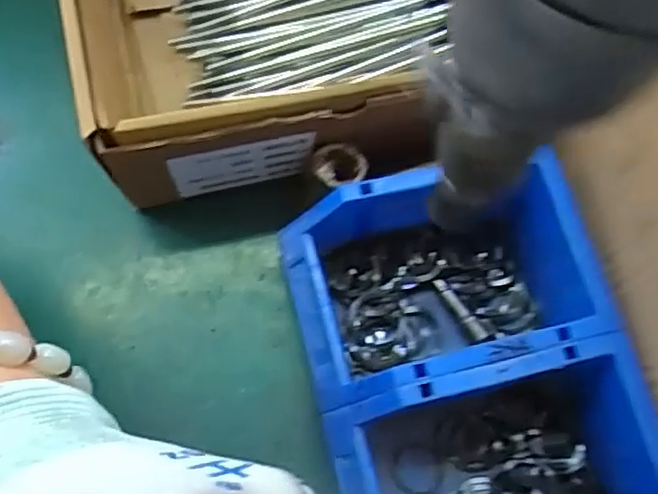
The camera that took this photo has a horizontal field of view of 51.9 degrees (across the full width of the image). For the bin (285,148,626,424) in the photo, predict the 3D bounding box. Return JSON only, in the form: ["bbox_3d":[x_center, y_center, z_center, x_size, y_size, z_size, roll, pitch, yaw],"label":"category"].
[{"bbox_3d":[0.062,0.017,0.372,0.164,0.066,0.107,-14,74,-4],"label":"bin"}]

